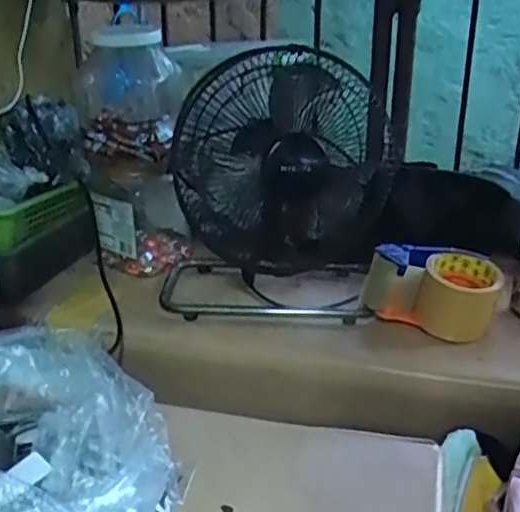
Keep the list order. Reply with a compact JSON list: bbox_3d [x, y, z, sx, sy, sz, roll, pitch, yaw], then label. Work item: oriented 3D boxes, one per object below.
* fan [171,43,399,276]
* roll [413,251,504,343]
[{"bbox_3d":[0.035,-0.100,0.871,0.261,0.303,0.180,0,23,2],"label":"fan"},{"bbox_3d":[0.242,0.050,0.809,0.085,0.082,0.081,15,28,34],"label":"roll"}]

